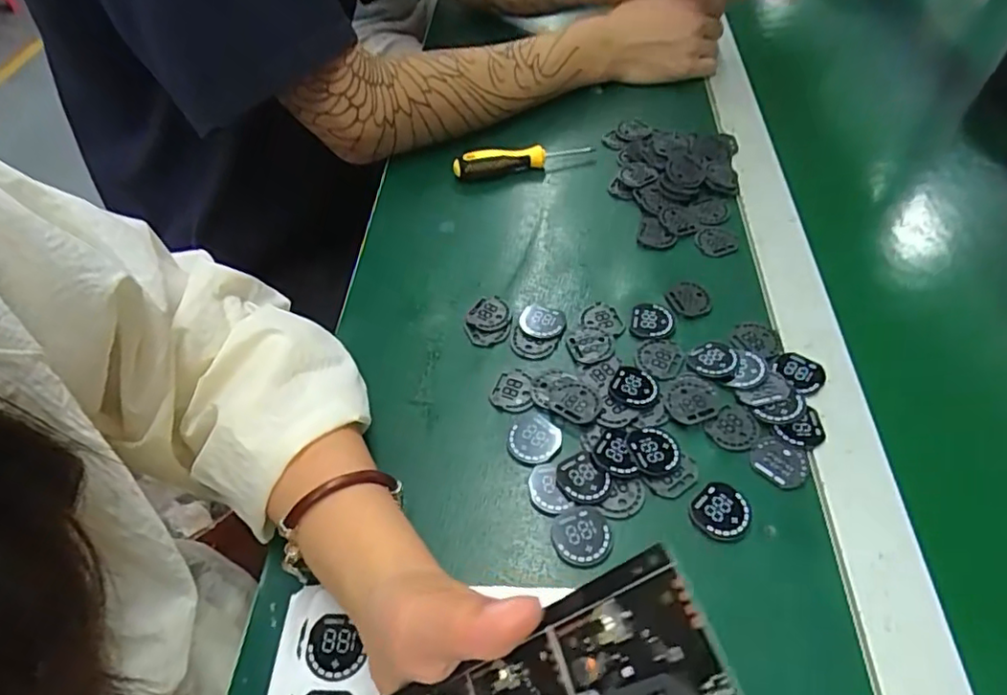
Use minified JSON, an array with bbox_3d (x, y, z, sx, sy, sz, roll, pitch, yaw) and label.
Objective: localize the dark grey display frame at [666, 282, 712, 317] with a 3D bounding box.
[{"bbox_3d":[0.130,-0.034,0.420,0.028,0.004,0.028,-32,56,-19],"label":"dark grey display frame"}]

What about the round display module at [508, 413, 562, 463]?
[{"bbox_3d":[0.019,0.053,0.360,0.030,0.004,0.031,-3,51,3],"label":"round display module"}]

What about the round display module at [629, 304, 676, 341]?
[{"bbox_3d":[0.101,-0.017,0.410,0.029,0.004,0.030,-3,51,3],"label":"round display module"}]

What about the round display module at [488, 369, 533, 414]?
[{"bbox_3d":[0.007,0.027,0.384,0.027,0.004,0.032,10,53,13],"label":"round display module"}]

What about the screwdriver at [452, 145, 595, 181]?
[{"bbox_3d":[0.017,-0.160,0.519,0.120,0.027,0.020,-9,51,-2],"label":"screwdriver"}]

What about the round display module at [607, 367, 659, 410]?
[{"bbox_3d":[0.082,0.025,0.378,0.029,0.004,0.030,-3,51,3],"label":"round display module"}]

